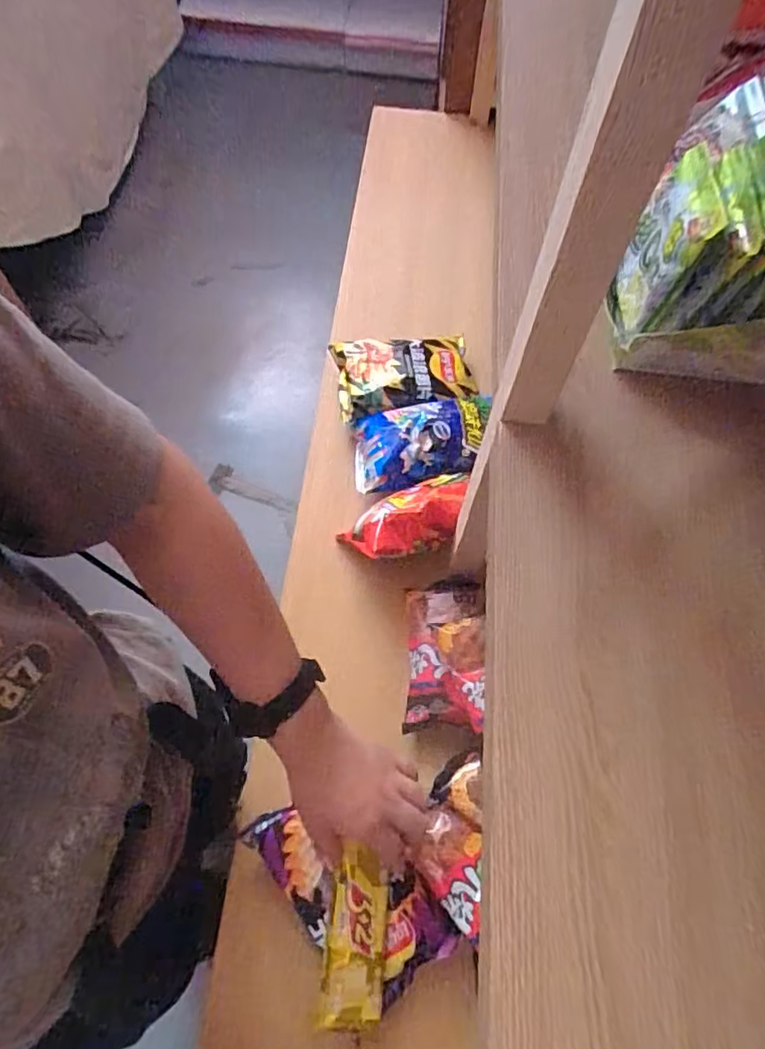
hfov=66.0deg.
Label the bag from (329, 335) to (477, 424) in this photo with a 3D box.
[{"bbox_3d":[0.034,-0.218,0.858,0.198,0.043,0.142,-5,65,-6],"label":"bag"}]

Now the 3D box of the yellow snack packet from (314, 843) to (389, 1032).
[{"bbox_3d":[-0.022,0.358,0.512,0.050,0.017,0.136,6,78,0],"label":"yellow snack packet"}]

